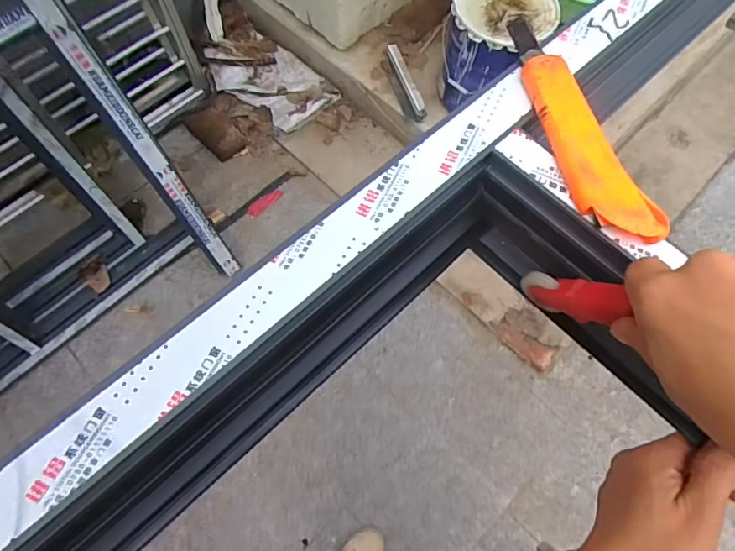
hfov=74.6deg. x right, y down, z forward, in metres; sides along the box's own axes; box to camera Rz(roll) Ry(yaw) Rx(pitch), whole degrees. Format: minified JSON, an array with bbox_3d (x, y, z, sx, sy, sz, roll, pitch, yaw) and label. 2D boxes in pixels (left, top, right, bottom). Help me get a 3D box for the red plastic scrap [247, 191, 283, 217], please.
[{"bbox_3d":[-0.347,-0.248,1.631,0.034,0.027,0.136,42,72,14],"label":"red plastic scrap"}]

